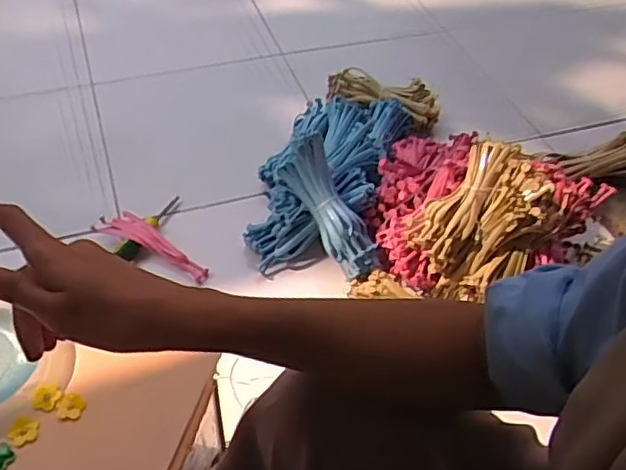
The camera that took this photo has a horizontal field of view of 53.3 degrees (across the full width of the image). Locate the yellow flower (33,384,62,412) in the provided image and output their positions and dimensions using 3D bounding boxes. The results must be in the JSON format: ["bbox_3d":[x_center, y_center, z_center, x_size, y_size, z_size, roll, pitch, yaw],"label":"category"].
[{"bbox_3d":[-0.231,0.142,0.543,0.023,0.008,0.020,-24,55,-22],"label":"yellow flower"}]

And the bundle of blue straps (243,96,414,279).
[{"bbox_3d":[0.032,-0.127,1.030,0.214,0.149,0.400,13,50,8],"label":"bundle of blue straps"}]

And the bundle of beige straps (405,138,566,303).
[{"bbox_3d":[0.233,-0.020,0.868,0.142,0.087,0.208,35,79,30],"label":"bundle of beige straps"}]

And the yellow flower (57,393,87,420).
[{"bbox_3d":[-0.209,0.148,0.537,0.022,0.004,0.022,0,65,-1],"label":"yellow flower"}]

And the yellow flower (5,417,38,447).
[{"bbox_3d":[-0.244,0.164,0.525,0.023,0.004,0.027,-24,55,-22],"label":"yellow flower"}]

